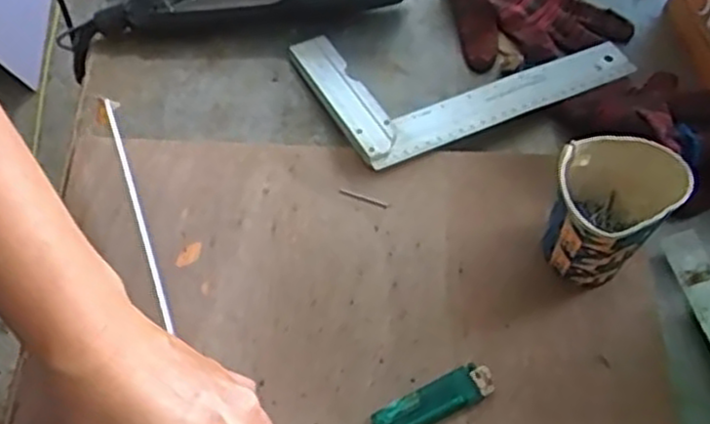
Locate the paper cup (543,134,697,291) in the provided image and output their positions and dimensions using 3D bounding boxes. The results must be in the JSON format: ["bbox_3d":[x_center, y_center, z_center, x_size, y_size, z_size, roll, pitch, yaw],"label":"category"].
[{"bbox_3d":[0.163,0.000,0.505,0.084,0.094,0.072,-39,69,-22],"label":"paper cup"}]

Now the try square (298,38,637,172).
[{"bbox_3d":[0.094,-0.127,0.625,0.256,0.014,0.142,-23,63,-13],"label":"try square"}]

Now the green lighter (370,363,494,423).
[{"bbox_3d":[0.049,0.121,0.479,0.079,0.015,0.024,-23,63,-13],"label":"green lighter"}]

